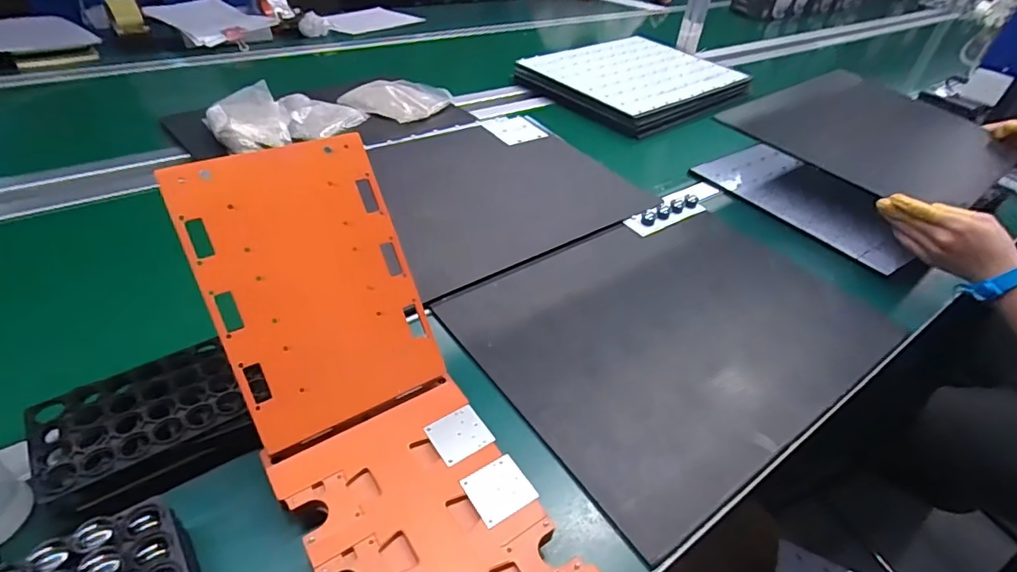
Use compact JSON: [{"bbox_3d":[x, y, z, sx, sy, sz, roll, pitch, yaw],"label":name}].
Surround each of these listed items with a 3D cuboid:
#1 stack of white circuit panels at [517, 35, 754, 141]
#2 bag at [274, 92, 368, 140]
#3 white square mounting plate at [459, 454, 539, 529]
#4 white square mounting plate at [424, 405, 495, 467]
[{"bbox_3d":[0.298,-0.495,1.215,0.484,0.054,0.396,-28,51,-33],"label":"stack of white circuit panels"},{"bbox_3d":[-0.339,-0.315,0.943,0.137,0.028,0.148,-16,45,-23],"label":"bag"},{"bbox_3d":[-0.007,0.162,0.407,0.047,0.005,0.045,-21,47,-28],"label":"white square mounting plate"},{"bbox_3d":[-0.042,0.128,0.442,0.047,0.004,0.044,-21,47,-28],"label":"white square mounting plate"}]

